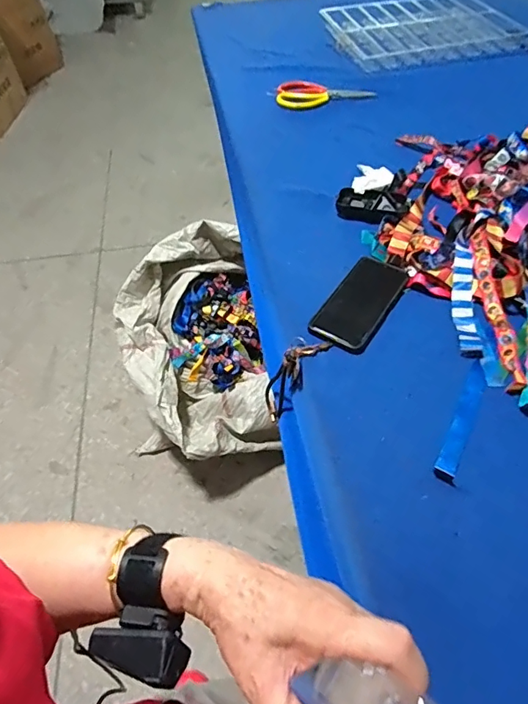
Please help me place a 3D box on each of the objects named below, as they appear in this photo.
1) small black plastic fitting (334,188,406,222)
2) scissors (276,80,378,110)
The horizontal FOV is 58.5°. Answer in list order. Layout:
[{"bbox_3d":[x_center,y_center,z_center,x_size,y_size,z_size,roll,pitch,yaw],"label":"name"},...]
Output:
[{"bbox_3d":[0.172,-0.235,0.765,0.107,0.029,0.049,21,56,17],"label":"small black plastic fitting"},{"bbox_3d":[0.132,-0.552,1.015,0.207,0.018,0.088,-7,51,-6],"label":"scissors"}]

